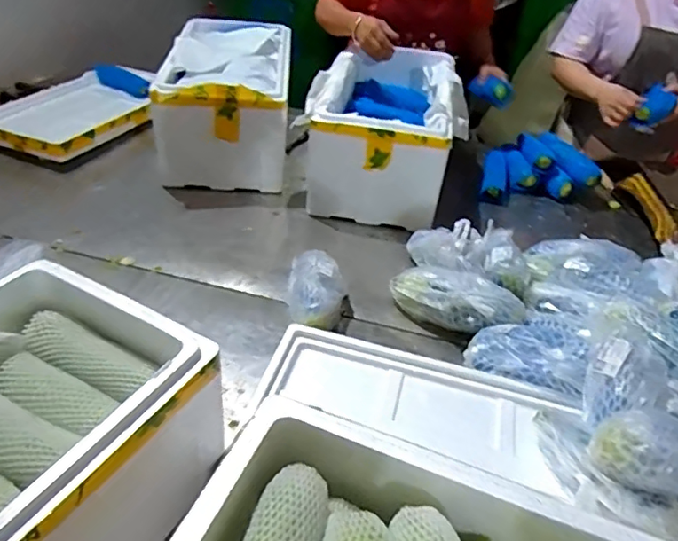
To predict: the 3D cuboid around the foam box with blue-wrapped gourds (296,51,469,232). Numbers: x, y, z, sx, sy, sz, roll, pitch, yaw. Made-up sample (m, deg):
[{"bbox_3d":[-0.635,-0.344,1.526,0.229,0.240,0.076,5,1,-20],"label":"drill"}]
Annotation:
[{"bbox_3d":[0.112,-0.347,1.375,0.368,0.252,0.499,12,39,7],"label":"foam box with blue-wrapped gourds"}]

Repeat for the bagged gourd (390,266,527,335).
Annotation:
[{"bbox_3d":[0.208,0.059,1.006,0.237,0.090,0.101,23,41,20],"label":"bagged gourd"}]

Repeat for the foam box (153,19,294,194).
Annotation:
[{"bbox_3d":[-0.282,-0.441,1.432,0.295,0.259,0.497,2,39,-5],"label":"foam box"}]

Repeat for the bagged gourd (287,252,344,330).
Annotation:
[{"bbox_3d":[-0.041,0.049,0.999,0.107,0.079,0.183,4,38,-3],"label":"bagged gourd"}]

